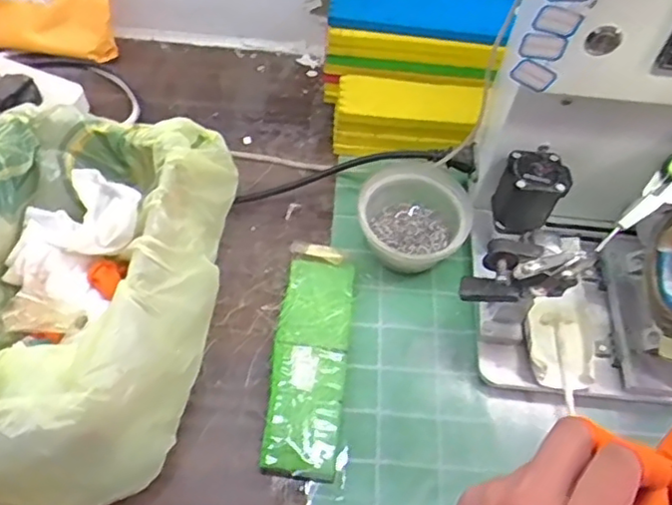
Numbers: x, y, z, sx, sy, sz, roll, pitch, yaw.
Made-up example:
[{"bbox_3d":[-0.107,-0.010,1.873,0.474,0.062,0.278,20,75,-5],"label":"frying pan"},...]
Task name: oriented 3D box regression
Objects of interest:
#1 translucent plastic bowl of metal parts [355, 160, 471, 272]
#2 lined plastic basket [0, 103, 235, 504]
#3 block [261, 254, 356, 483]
[{"bbox_3d":[0.065,-0.031,0.573,0.092,0.048,0.098,2,56,-4],"label":"translucent plastic bowl of metal parts"},{"bbox_3d":[-0.184,0.028,0.479,0.171,0.121,0.289,7,56,-1],"label":"lined plastic basket"},{"bbox_3d":[-0.020,0.084,0.515,0.057,0.020,0.181,7,56,0],"label":"block"}]

